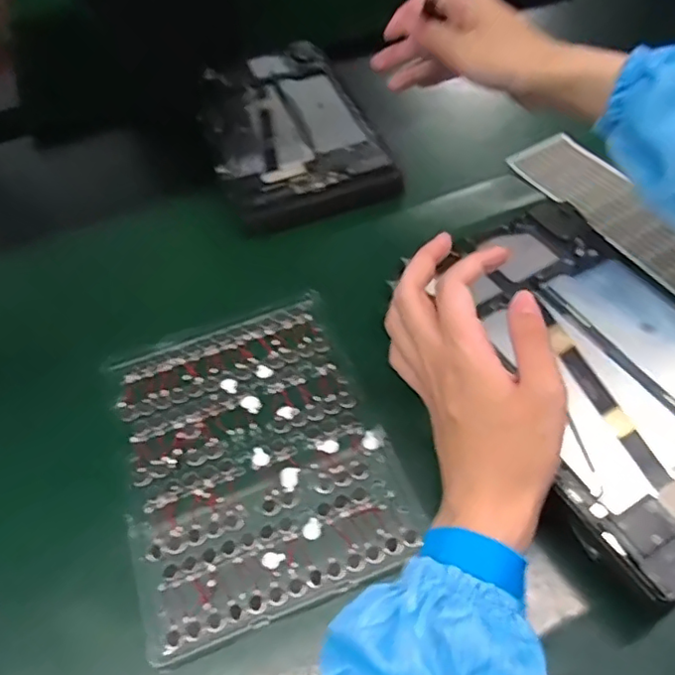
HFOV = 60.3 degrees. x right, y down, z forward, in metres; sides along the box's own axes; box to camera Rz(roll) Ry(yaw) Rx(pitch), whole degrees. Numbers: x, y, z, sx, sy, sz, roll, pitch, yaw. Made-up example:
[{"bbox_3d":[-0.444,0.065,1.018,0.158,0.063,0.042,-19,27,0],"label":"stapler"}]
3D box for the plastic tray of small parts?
[{"bbox_3d":[-0.058,0.071,0.381,0.164,0.009,0.213,-21,56,-10],"label":"plastic tray of small parts"}]

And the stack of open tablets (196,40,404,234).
[{"bbox_3d":[-0.052,-0.205,0.576,0.152,0.032,0.257,-19,55,-8],"label":"stack of open tablets"}]

